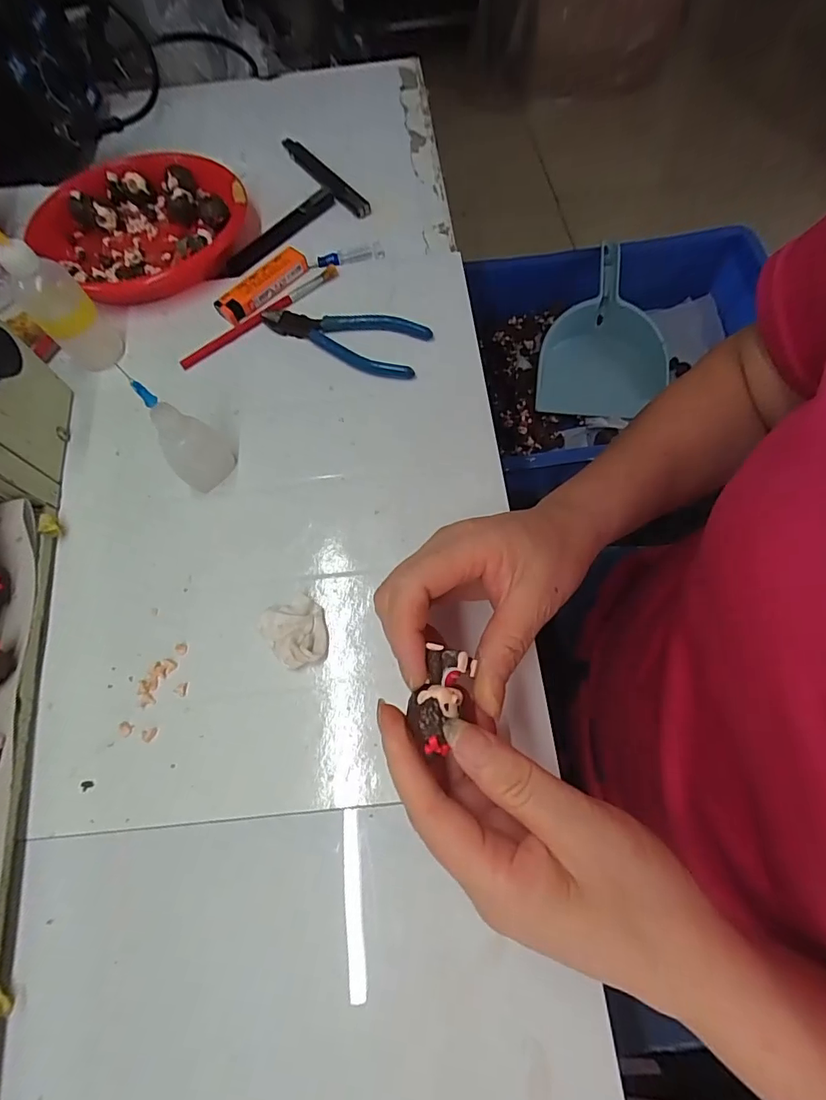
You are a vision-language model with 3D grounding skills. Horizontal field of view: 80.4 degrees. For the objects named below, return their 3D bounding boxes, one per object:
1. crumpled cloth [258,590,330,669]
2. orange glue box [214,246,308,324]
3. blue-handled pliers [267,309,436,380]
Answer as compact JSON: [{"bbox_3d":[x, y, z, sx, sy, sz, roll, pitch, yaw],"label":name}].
[{"bbox_3d":[-0.068,0.048,0.285,0.035,0.012,0.040,-24,71,-6],"label":"crumpled cloth"},{"bbox_3d":[-0.119,-0.209,0.384,0.078,0.012,0.023,-44,74,-12],"label":"orange glue box"},{"bbox_3d":[-0.052,-0.154,0.359,0.123,0.009,0.047,9,71,6],"label":"blue-handled pliers"}]

